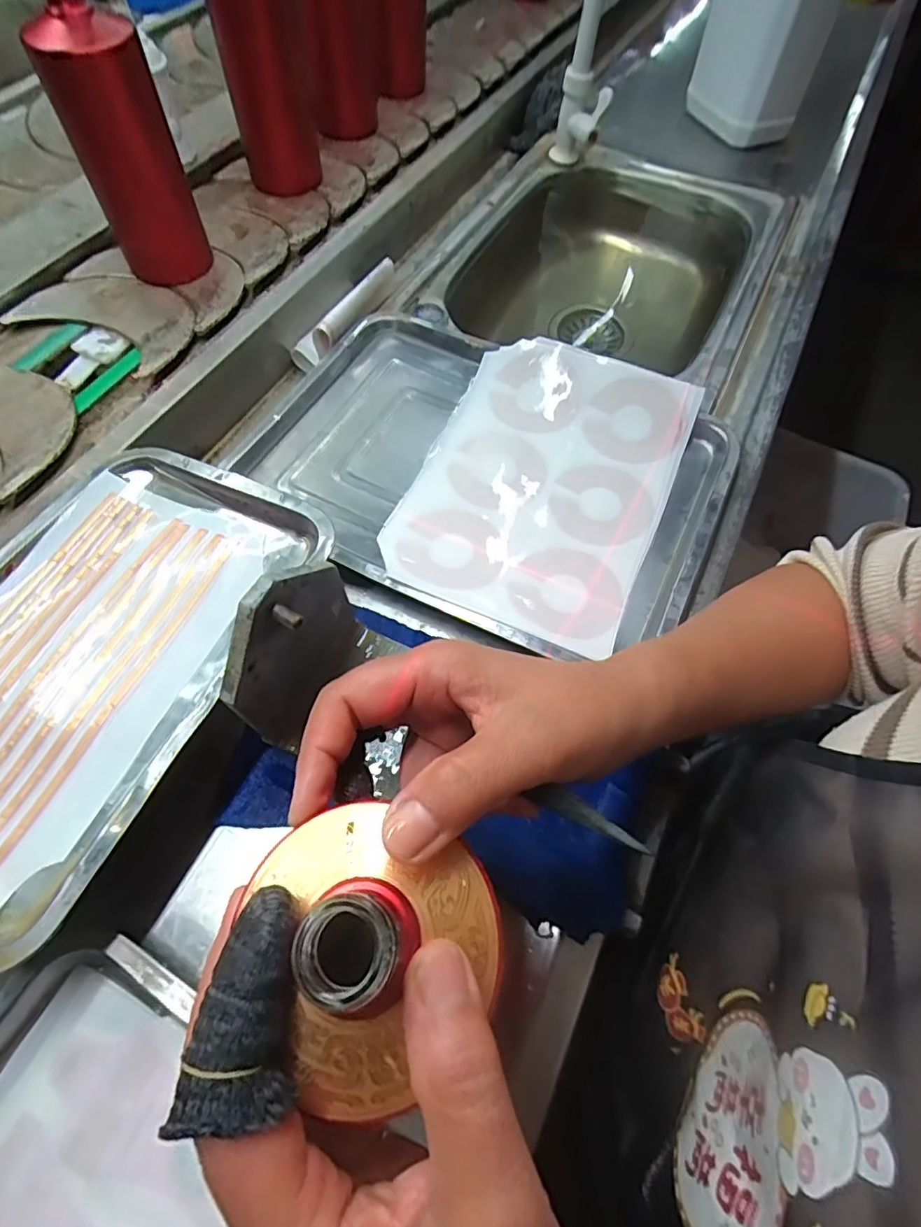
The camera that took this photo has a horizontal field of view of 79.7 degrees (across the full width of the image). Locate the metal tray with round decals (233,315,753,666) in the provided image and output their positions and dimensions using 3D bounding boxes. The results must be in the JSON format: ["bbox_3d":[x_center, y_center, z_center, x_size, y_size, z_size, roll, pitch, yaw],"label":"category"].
[{"bbox_3d":[0.020,-0.130,0.462,0.375,0.040,0.282,29,69,9],"label":"metal tray with round decals"}]

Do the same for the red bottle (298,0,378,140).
[{"bbox_3d":[-0.144,-0.693,0.641,0.078,0.181,0.091,-4,68,-5],"label":"red bottle"}]

